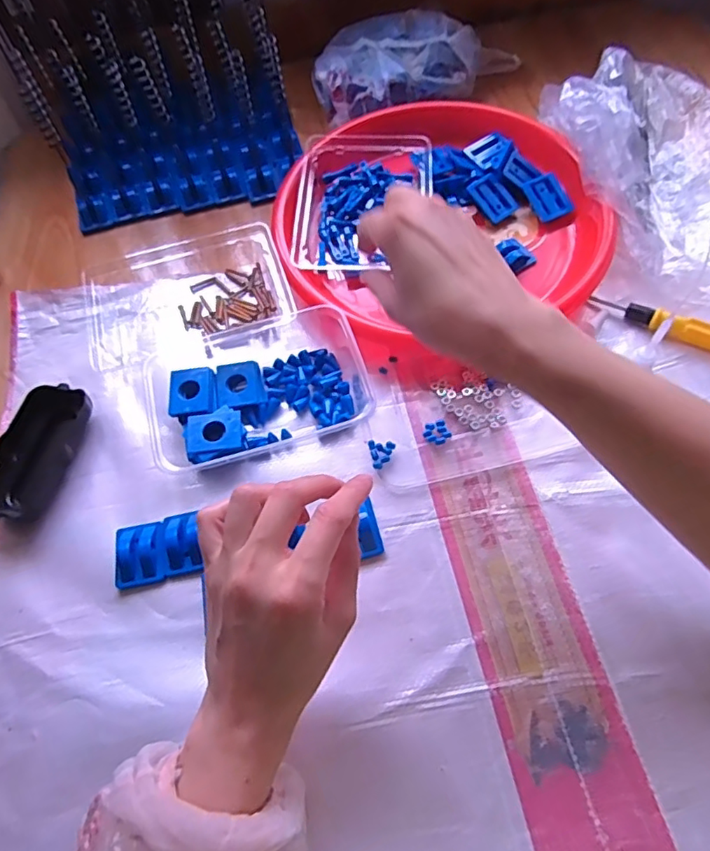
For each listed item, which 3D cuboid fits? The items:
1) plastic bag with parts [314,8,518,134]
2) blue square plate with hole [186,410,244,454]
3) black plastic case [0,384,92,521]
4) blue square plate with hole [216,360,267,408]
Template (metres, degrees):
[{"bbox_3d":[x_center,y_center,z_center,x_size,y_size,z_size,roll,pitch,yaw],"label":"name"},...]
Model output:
[{"bbox_3d":[0.063,-0.403,0.611,0.227,0.057,0.116,-29,64,-11],"label":"plastic bag with parts"},{"bbox_3d":[-0.107,0.005,0.418,0.042,0.005,0.033,-10,66,-1],"label":"blue square plate with hole"},{"bbox_3d":[-0.249,0.021,0.432,0.051,0.024,0.105,8,63,9],"label":"black plastic case"},{"bbox_3d":[-0.094,-0.034,0.452,0.037,0.006,0.041,-12,66,-13],"label":"blue square plate with hole"}]

